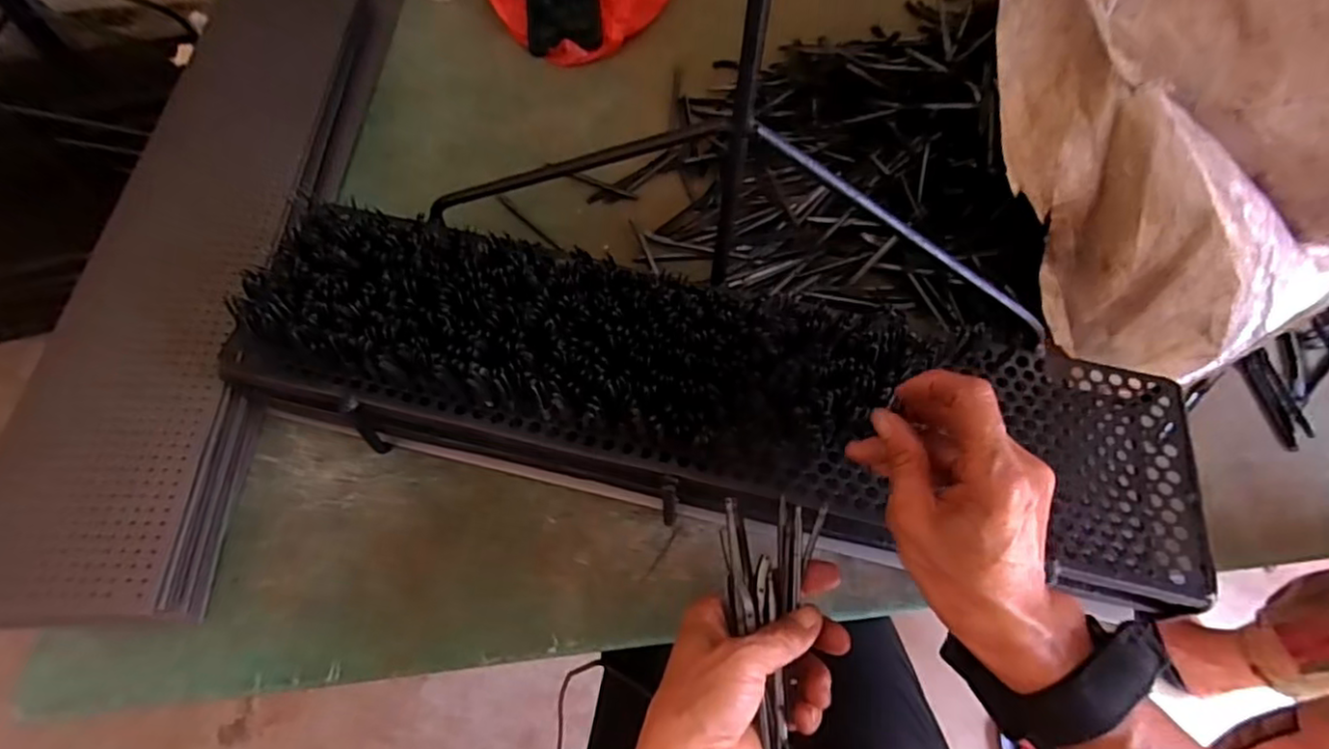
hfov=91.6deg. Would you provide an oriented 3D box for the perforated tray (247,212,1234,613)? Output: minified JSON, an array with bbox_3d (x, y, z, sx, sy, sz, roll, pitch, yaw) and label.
[{"bbox_3d":[0.024,0.008,0.405,0.588,0.066,0.148,12,63,2],"label":"perforated tray"}]

